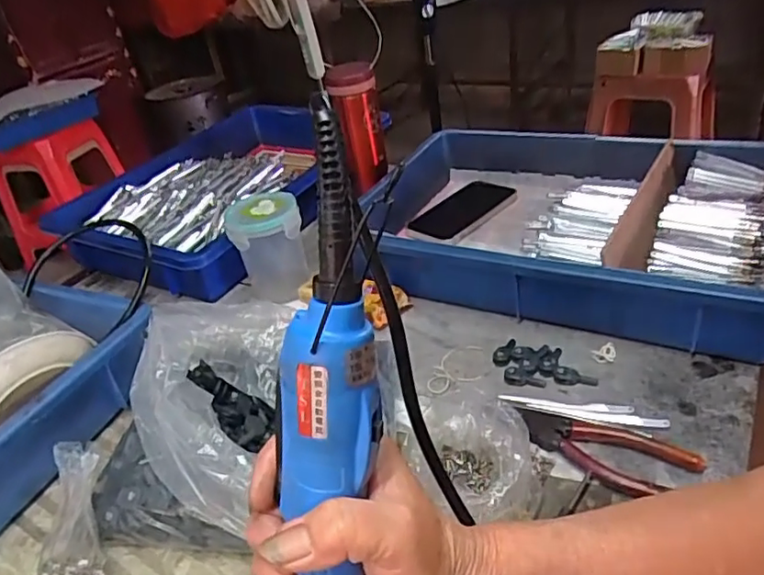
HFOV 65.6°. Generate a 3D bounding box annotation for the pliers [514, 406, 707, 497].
[{"bbox_3d":[0.155,0.114,0.424,0.126,0.011,0.047,16,42,33],"label":"pliers"}]

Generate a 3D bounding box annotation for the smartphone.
[{"bbox_3d":[0.104,-0.101,0.753,0.085,0.007,0.150,19,44,36],"label":"smartphone"}]

